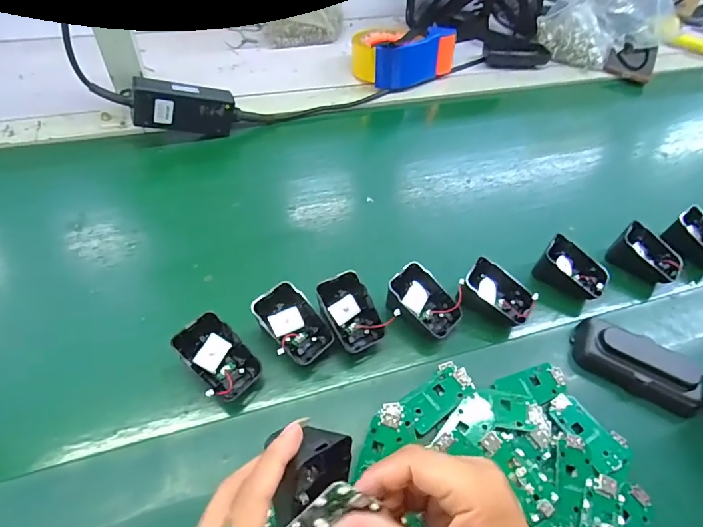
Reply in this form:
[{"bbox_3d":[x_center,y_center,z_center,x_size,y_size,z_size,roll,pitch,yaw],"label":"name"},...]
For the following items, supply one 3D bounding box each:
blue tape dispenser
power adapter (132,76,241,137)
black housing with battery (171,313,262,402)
[{"bbox_3d":[0.076,-0.331,0.694,0.148,0.059,0.098,-18,53,-13],"label":"blue tape dispenser"},{"bbox_3d":[-0.202,-0.189,0.547,0.120,0.051,0.029,-2,50,-30],"label":"power adapter"},{"bbox_3d":[-0.108,0.076,0.361,0.044,0.032,0.060,-38,60,-26],"label":"black housing with battery"}]

